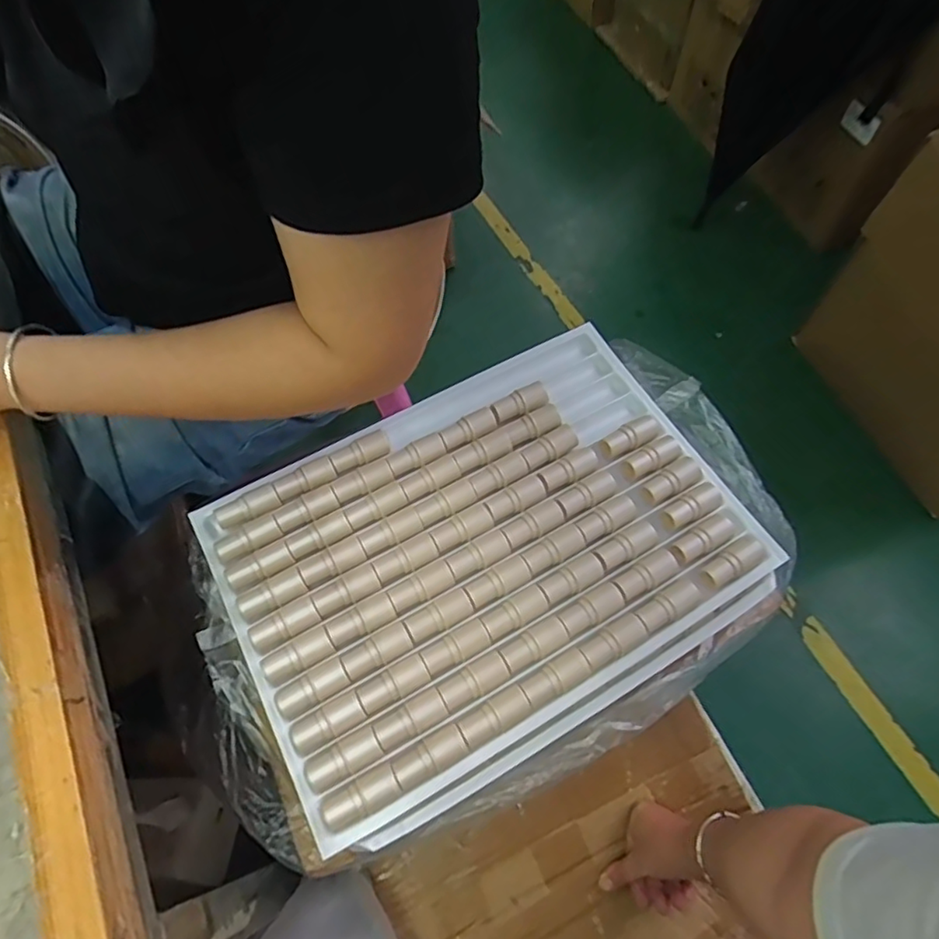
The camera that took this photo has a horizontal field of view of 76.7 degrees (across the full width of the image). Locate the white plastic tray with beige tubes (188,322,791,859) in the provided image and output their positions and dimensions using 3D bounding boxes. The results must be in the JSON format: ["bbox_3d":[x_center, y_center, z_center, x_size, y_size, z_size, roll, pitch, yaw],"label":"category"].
[{"bbox_3d":[0.011,0.061,0.539,0.442,0.029,0.308,-28,66,-12],"label":"white plastic tray with beige tubes"}]

